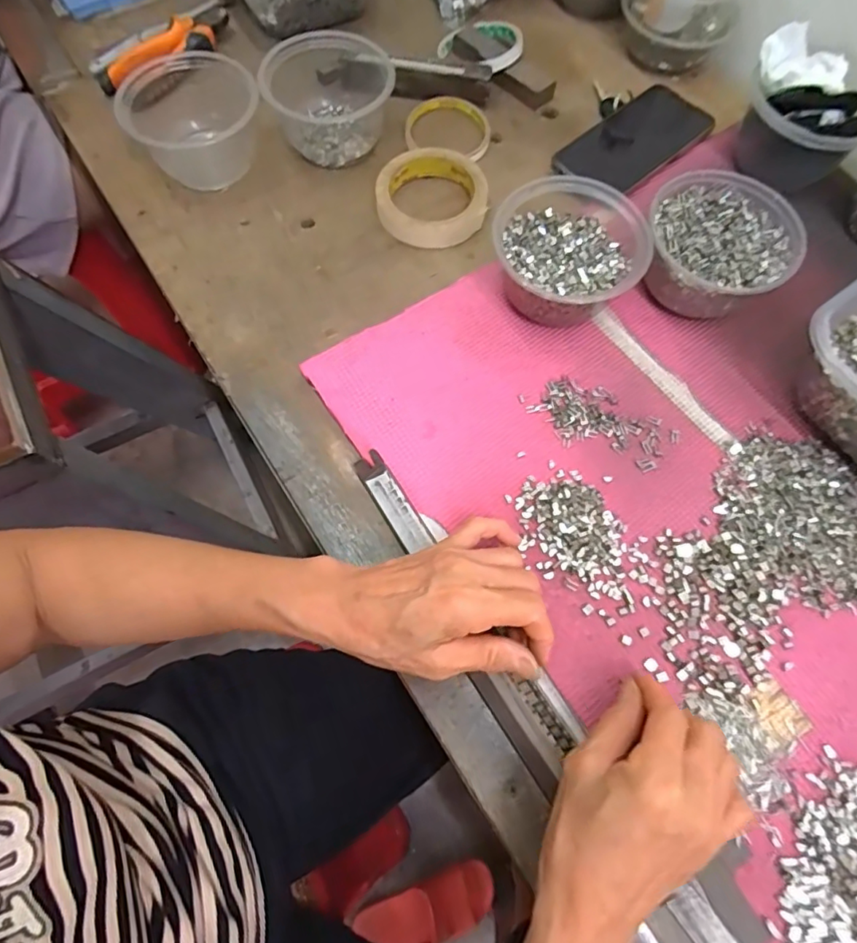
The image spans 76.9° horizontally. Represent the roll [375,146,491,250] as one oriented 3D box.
[{"bbox_3d":[0.002,-0.250,0.484,0.095,0.019,0.095,0,69,1],"label":"roll"}]

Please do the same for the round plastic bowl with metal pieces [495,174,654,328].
[{"bbox_3d":[0.110,-0.167,0.427,0.109,0.058,0.111,0,69,1],"label":"round plastic bowl with metal pieces"}]

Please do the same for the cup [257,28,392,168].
[{"bbox_3d":[-0.089,-0.349,0.498,0.109,0.059,0.111,0,69,1],"label":"cup"}]

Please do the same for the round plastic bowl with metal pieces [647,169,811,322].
[{"bbox_3d":[0.227,-0.176,0.433,0.108,0.055,0.111,0,69,1],"label":"round plastic bowl with metal pieces"}]

